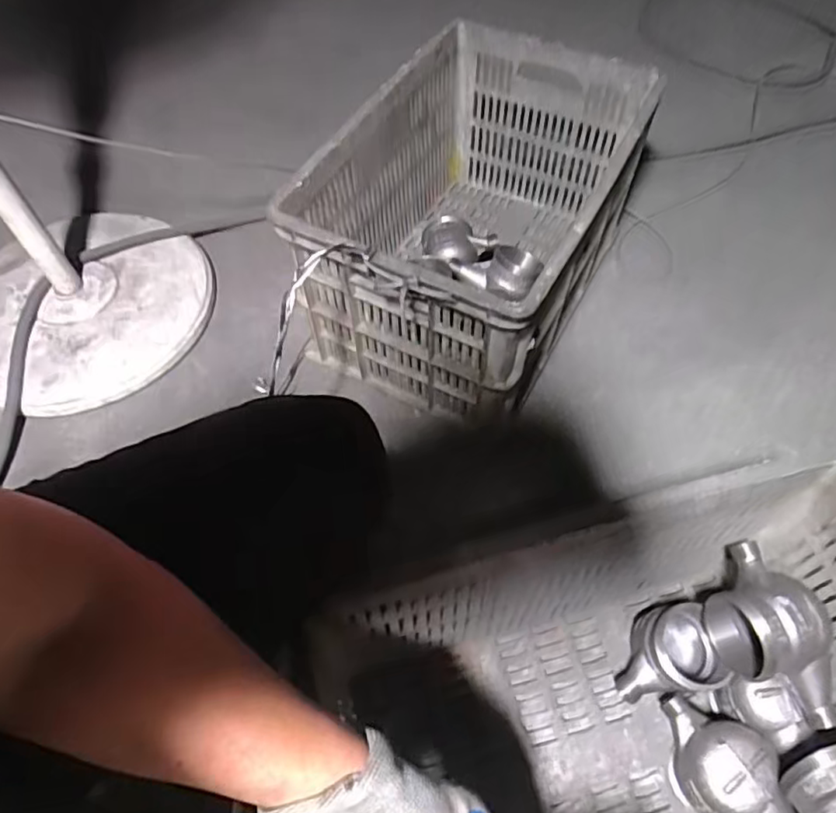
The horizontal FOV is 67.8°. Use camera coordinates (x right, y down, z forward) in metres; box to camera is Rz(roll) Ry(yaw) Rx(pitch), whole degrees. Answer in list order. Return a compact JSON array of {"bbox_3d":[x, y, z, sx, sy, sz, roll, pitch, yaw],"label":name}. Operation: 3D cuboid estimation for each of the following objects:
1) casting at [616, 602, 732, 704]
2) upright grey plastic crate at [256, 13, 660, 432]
[{"bbox_3d":[0.251,0.250,0.637,0.102,0.088,0.085,-6,59,-2],"label":"casting"},{"bbox_3d":[0.081,-0.238,0.847,0.311,0.283,0.458,27,63,16],"label":"upright grey plastic crate"}]

